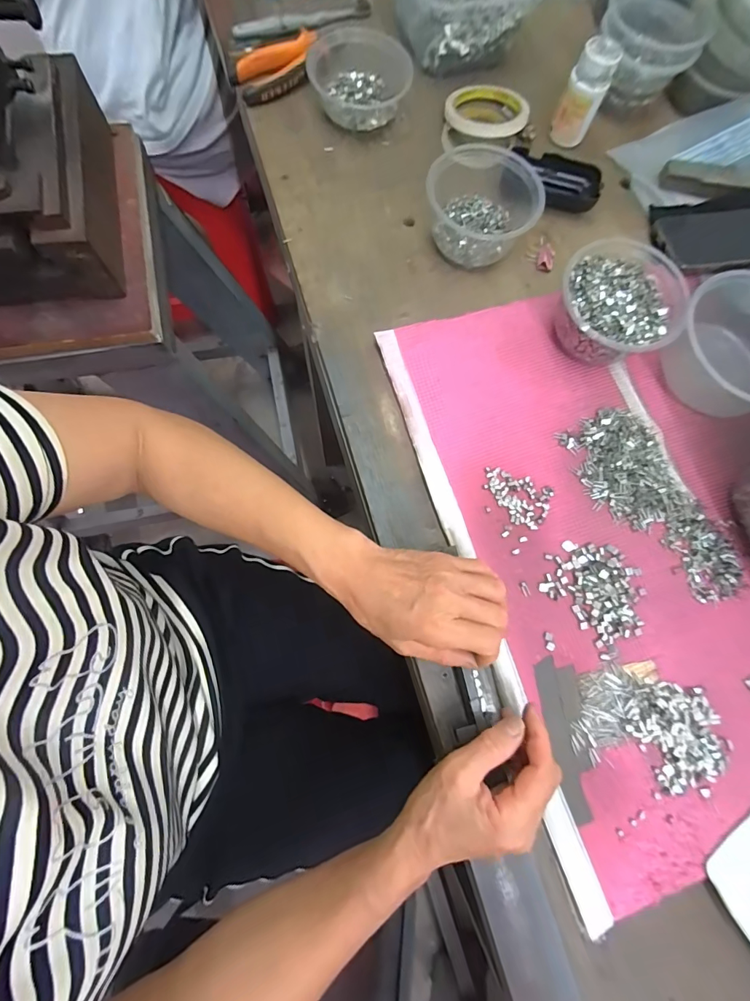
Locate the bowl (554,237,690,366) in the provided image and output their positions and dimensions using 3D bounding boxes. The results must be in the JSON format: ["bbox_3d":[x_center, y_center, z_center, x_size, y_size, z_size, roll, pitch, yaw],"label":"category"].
[{"bbox_3d":[0.235,-0.190,0.414,0.108,0.063,0.118,1,76,-4],"label":"bowl"}]

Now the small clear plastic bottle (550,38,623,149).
[{"bbox_3d":[0.238,-0.460,0.475,0.037,0.073,0.044,40,77,6],"label":"small clear plastic bottle"}]

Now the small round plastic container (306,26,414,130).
[{"bbox_3d":[-0.017,-0.492,0.492,0.114,0.040,0.115,1,76,-4],"label":"small round plastic container"}]

